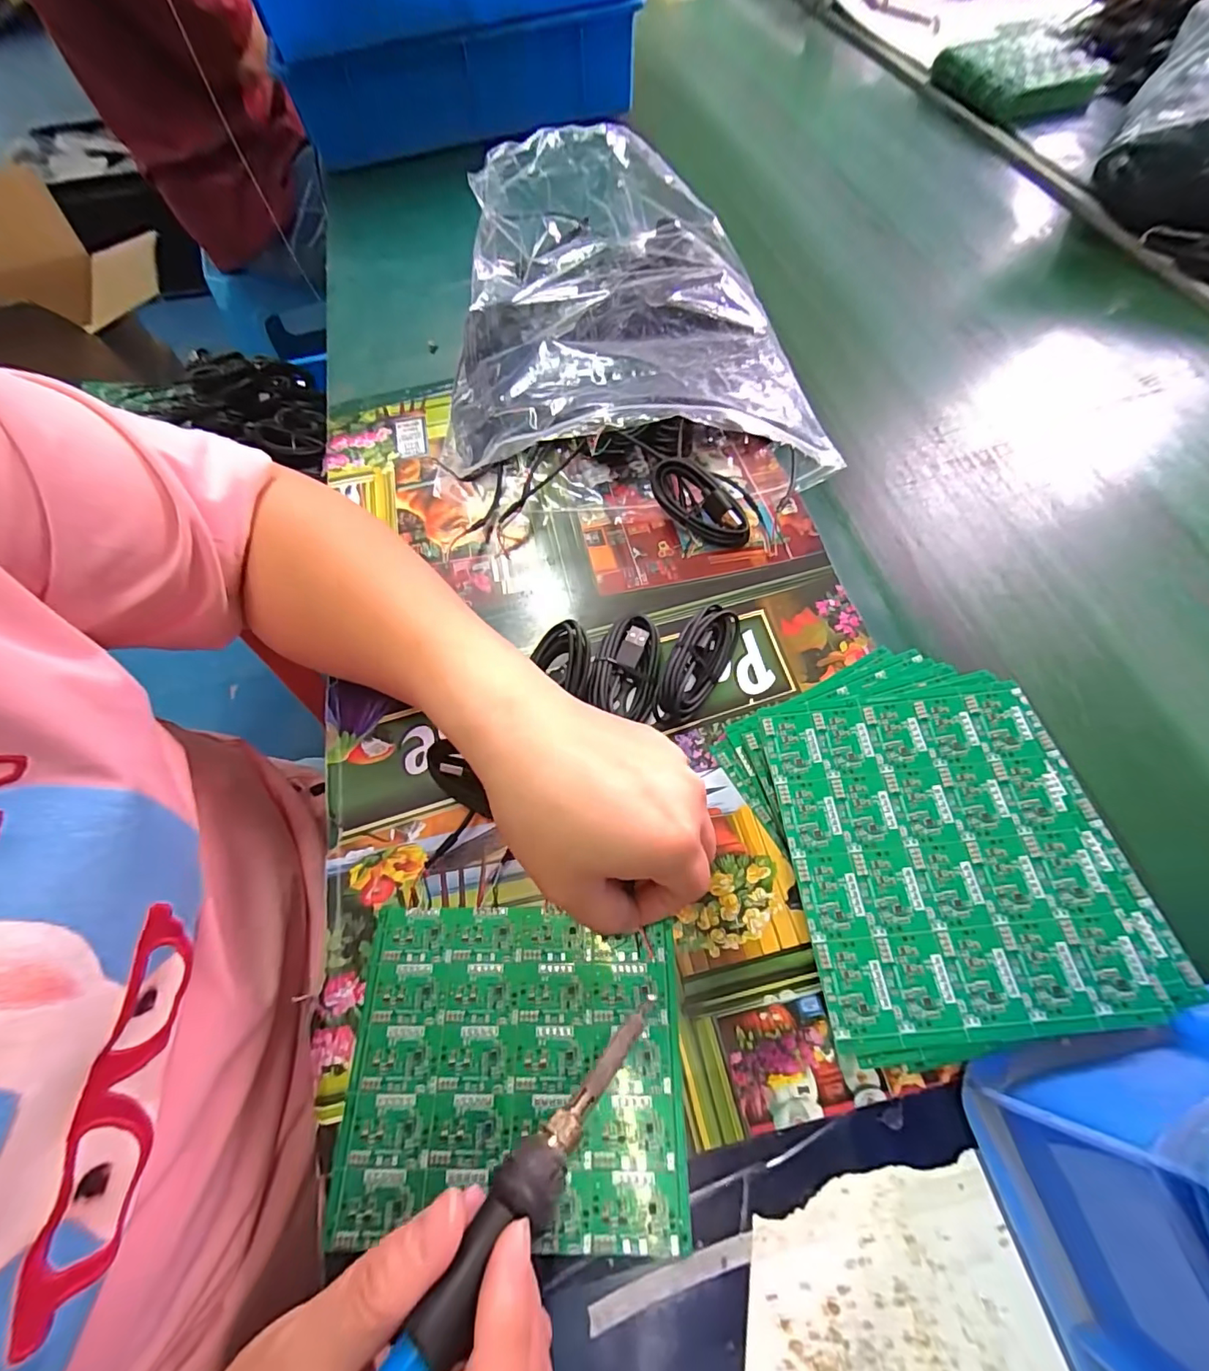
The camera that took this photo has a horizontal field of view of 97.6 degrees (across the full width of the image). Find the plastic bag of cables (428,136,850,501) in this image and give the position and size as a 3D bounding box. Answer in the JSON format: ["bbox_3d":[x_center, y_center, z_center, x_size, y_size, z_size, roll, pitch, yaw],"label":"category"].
[{"bbox_3d":[0.009,-0.289,0.408,0.249,0.094,0.343,-5,63,0],"label":"plastic bag of cables"}]

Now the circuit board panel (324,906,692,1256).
[{"bbox_3d":[-0.039,0.165,0.234,0.143,0.004,0.120,-1,63,2],"label":"circuit board panel"}]

